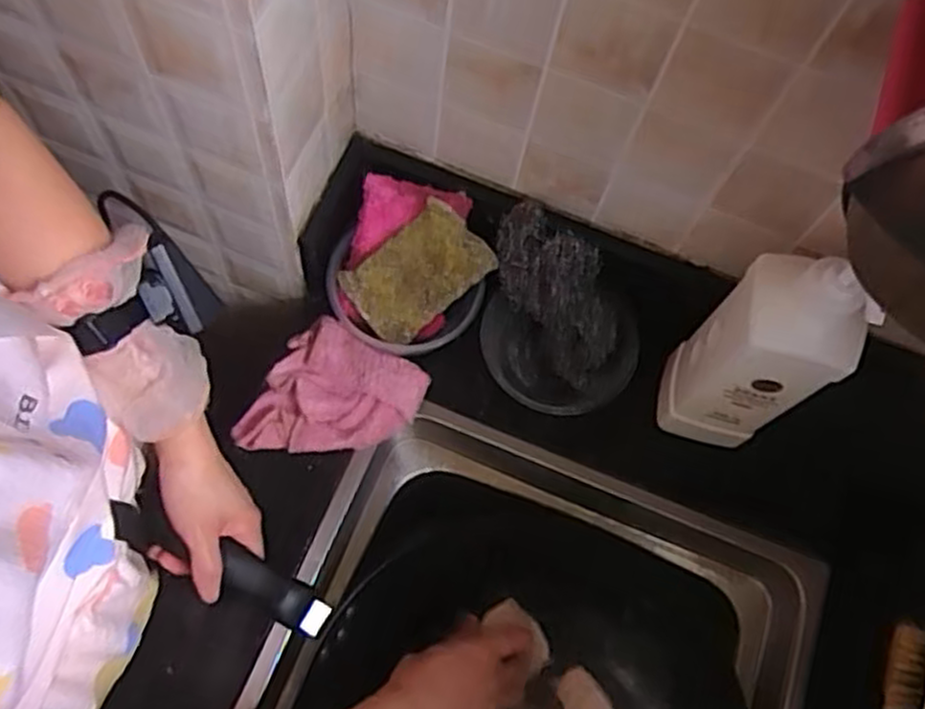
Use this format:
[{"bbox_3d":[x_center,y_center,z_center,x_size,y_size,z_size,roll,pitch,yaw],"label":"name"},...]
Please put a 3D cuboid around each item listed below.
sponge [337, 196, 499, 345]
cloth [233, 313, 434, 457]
[{"bbox_3d":[-0.038,-0.069,0.658,0.117,0.020,0.079,-40,100,4],"label":"sponge"},{"bbox_3d":[-0.112,0.044,0.663,0.126,0.018,0.126,27,72,8],"label":"cloth"}]

